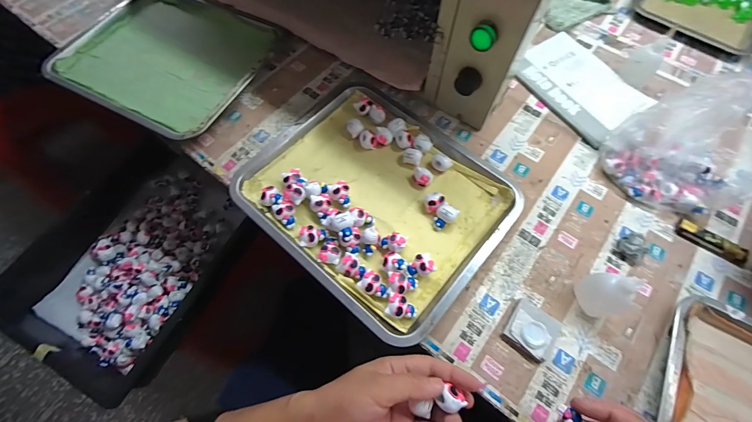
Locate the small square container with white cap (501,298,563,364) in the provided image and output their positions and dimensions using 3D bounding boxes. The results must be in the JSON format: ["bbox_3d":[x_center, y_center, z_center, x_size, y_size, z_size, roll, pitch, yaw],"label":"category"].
[{"bbox_3d":[0.175,0.134,0.373,0.051,0.015,0.051,35,71,14],"label":"small square container with white cap"}]

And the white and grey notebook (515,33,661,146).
[{"bbox_3d":[0.323,-0.204,0.525,0.139,0.017,0.189,-33,70,-14],"label":"white and grey notebook"}]

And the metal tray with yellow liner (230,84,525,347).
[{"bbox_3d":[0.002,-0.024,0.435,0.316,0.031,0.269,37,71,15],"label":"metal tray with yellow liner"}]

